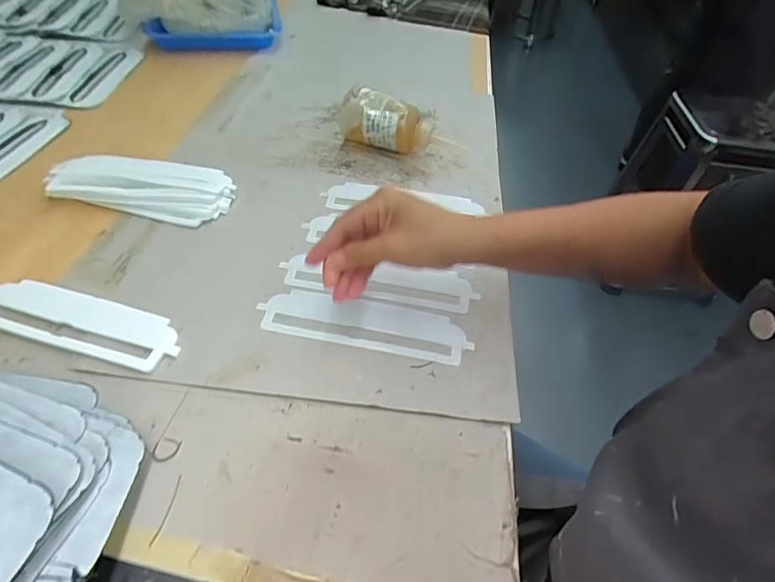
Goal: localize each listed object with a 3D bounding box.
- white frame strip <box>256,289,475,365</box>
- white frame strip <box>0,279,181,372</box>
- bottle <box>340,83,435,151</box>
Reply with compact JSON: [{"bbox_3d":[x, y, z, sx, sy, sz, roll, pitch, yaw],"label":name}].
[{"bbox_3d":[-0.020,0.028,0.426,0.183,0.004,0.051,11,48,4],"label":"white frame strip"},{"bbox_3d":[-0.265,0.025,0.409,0.181,0.008,0.053,15,48,8],"label":"white frame strip"},{"bbox_3d":[-0.005,-0.210,0.601,0.118,0.072,0.048,10,48,3],"label":"bottle"}]

